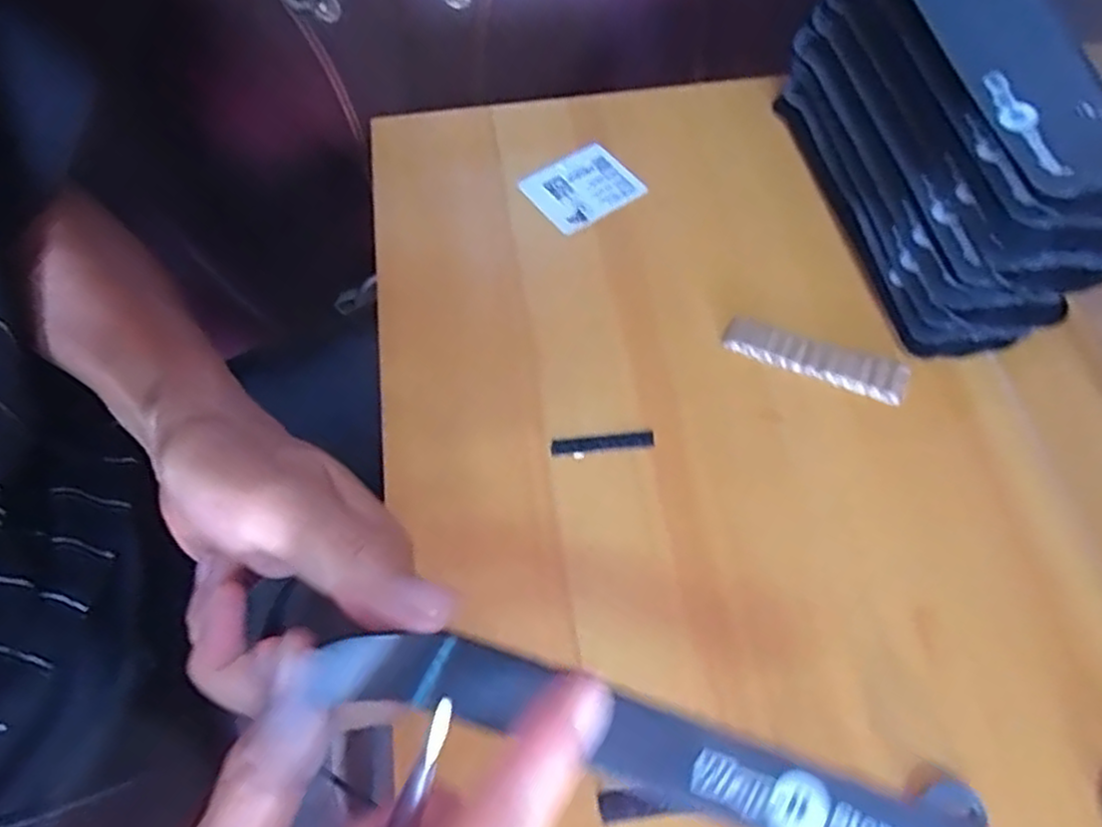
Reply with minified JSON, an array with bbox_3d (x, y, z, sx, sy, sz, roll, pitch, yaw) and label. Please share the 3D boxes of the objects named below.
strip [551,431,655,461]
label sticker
[{"bbox_3d":[0.024,0.014,0.334,0.047,0.004,0.010,-5,60,-3],"label":"strip"},{"bbox_3d":[0.017,-0.131,0.425,0.057,0.004,0.051,-31,64,-17],"label":"label sticker"}]

